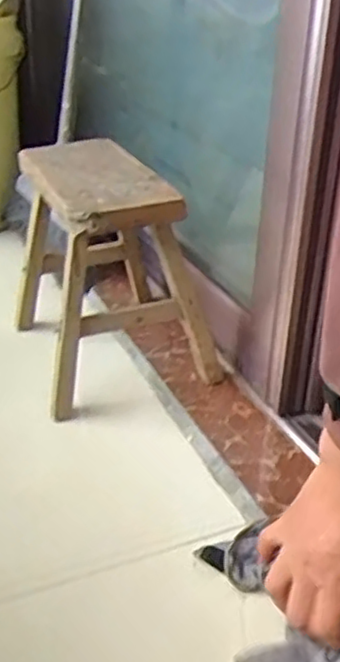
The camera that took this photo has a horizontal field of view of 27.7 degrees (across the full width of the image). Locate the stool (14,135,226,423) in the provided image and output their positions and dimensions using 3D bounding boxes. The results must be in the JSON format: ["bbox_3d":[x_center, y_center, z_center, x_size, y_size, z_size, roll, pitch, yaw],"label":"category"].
[{"bbox_3d":[-0.079,-0.076,0.829,0.190,0.240,0.254,-10,31,-19],"label":"stool"}]

